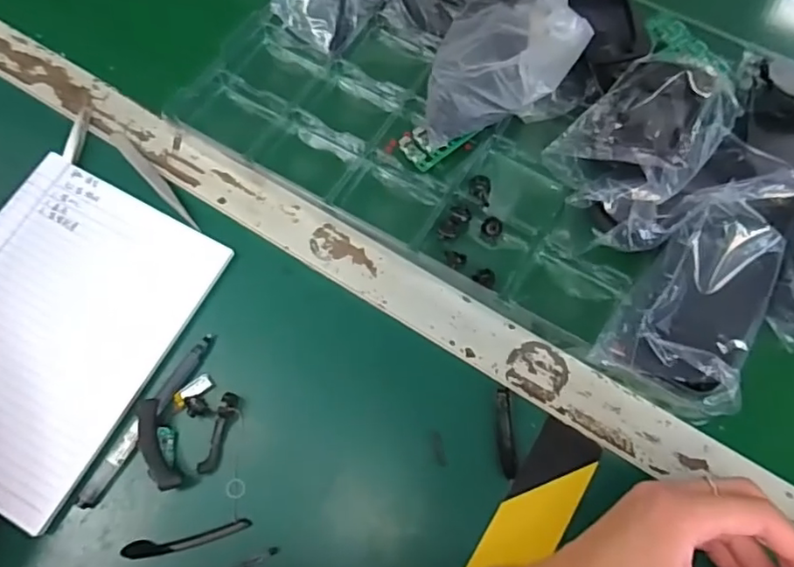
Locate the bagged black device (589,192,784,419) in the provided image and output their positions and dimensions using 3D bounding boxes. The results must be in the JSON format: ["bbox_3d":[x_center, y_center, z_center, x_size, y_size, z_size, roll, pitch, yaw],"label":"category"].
[{"bbox_3d":[0.192,0.010,0.364,0.083,0.046,0.131,29,73,13],"label":"bagged black device"}]

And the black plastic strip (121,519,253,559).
[{"bbox_3d":[-0.126,0.154,0.343,0.074,0.006,0.010,-11,69,-2],"label":"black plastic strip"}]

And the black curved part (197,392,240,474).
[{"bbox_3d":[-0.113,0.095,0.362,0.010,0.012,0.051,15,70,8],"label":"black curved part"}]

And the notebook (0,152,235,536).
[{"bbox_3d":[-0.230,0.028,0.383,0.153,0.014,0.205,27,72,7],"label":"notebook"}]

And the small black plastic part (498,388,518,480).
[{"bbox_3d":[0.069,0.094,0.358,0.011,0.007,0.053,-2,69,1],"label":"small black plastic part"}]

